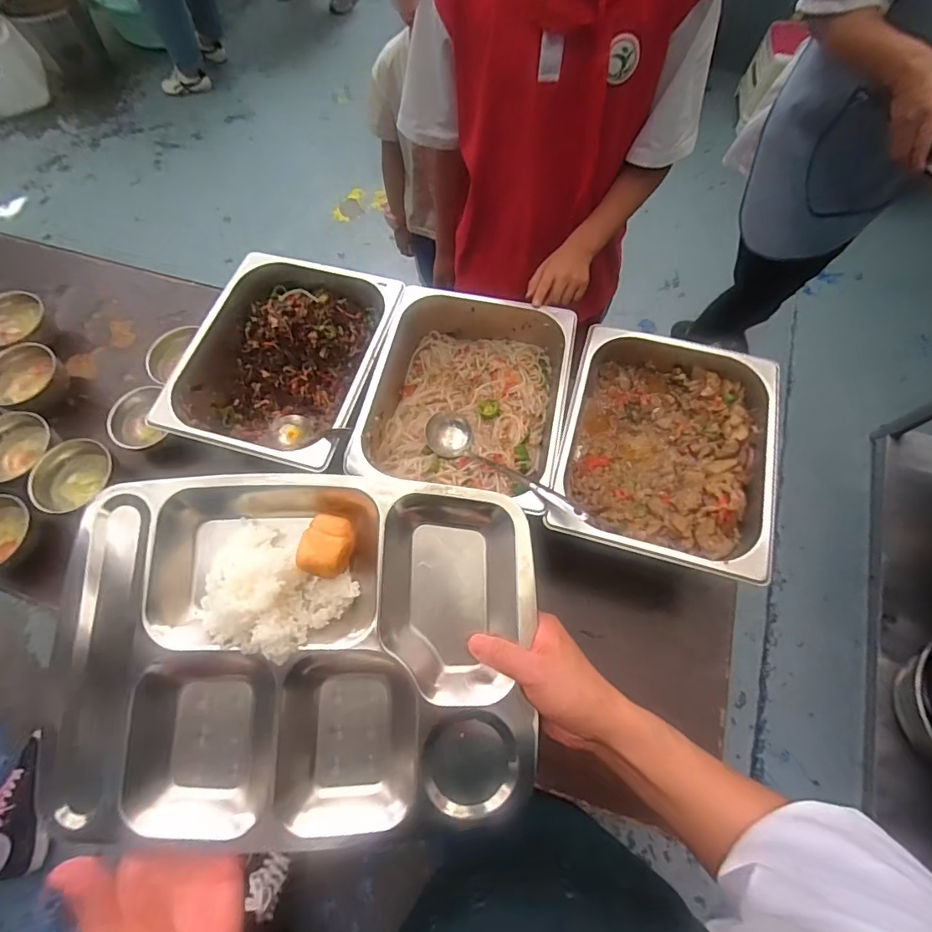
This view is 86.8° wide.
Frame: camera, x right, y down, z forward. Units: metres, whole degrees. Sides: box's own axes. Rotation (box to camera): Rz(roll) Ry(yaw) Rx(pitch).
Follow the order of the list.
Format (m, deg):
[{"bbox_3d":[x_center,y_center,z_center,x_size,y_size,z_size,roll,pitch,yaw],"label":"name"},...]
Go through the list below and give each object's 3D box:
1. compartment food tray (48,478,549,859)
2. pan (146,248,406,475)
[{"bbox_3d":[-0.130,0.139,0.375,0.370,0.047,0.264,-1,78,-6],"label":"compartment food tray"},{"bbox_3d":[-0.259,-0.141,0.761,0.270,0.140,0.325,13,69,6],"label":"pan"}]

